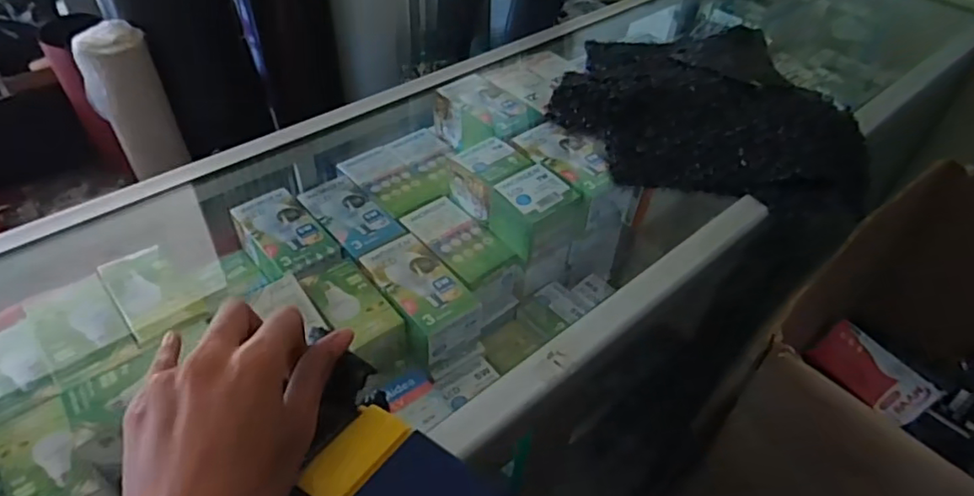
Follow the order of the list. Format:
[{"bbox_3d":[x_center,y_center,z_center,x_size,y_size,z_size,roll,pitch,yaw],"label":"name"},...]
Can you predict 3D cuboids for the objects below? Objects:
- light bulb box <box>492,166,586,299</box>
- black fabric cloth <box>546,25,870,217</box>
[{"bbox_3d":[0.048,-0.015,0.596,0.067,0.110,0.073,-32,55,-30],"label":"light bulb box"},{"bbox_3d":[0.256,-0.172,0.678,0.334,0.061,0.364,13,46,10],"label":"black fabric cloth"}]

